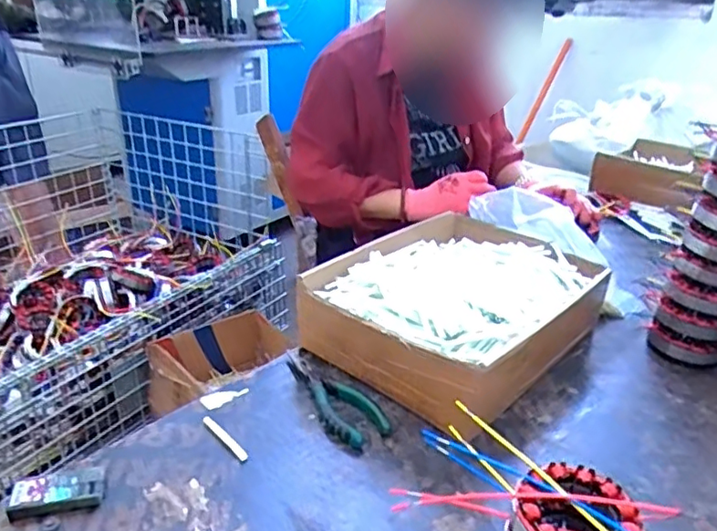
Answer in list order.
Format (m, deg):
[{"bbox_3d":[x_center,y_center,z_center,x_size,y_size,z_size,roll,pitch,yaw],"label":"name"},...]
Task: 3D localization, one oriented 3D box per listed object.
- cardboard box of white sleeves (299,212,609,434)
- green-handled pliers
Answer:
[{"bbox_3d":[0.122,0.044,0.701,0.238,0.087,0.329,24,33,38],"label":"cardboard box of white sleeves"},{"bbox_3d":[-0.022,0.132,0.605,0.057,0.016,0.151,-10,28,-24],"label":"green-handled pliers"}]

